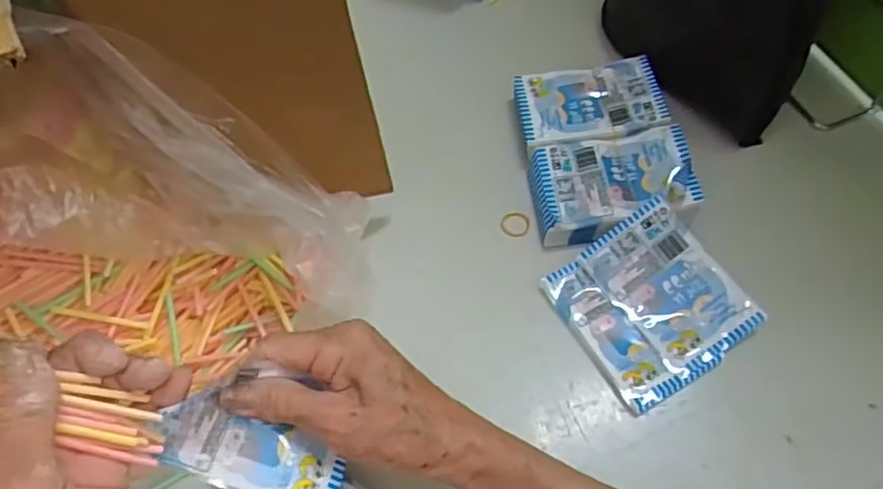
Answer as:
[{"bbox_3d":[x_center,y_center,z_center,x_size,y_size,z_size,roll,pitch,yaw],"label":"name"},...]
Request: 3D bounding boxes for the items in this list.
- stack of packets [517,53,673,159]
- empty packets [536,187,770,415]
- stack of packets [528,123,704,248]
[{"bbox_3d":[0.111,-0.104,0.501,0.103,0.030,0.070,-7,61,0],"label":"stack of packets"},{"bbox_3d":[0.136,0.034,0.424,0.101,0.019,0.104,-29,63,-12],"label":"empty packets"},{"bbox_3d":[0.119,-0.043,0.462,0.105,0.032,0.071,-7,61,0],"label":"stack of packets"}]

